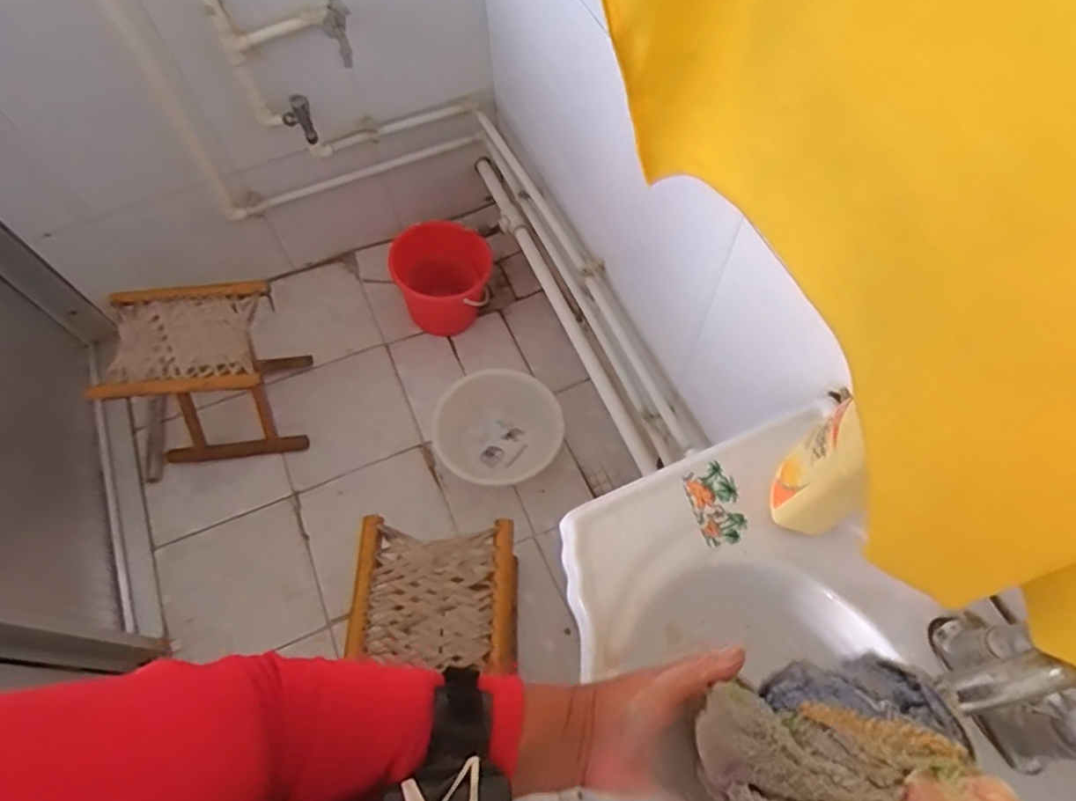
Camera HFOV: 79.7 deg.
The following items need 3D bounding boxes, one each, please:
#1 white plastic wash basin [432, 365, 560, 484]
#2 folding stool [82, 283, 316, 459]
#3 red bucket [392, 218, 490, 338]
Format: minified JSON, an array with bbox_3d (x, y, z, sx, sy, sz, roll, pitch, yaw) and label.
[{"bbox_3d":[-0.085,0.065,1.488,0.276,0.096,0.269,-1,63,1],"label":"white plastic wash basin"},{"bbox_3d":[-0.687,-0.045,1.377,0.305,0.331,0.268,-5,63,-1],"label":"folding stool"},{"bbox_3d":[-0.240,-0.294,1.607,0.250,0.211,0.197,2,64,3],"label":"red bucket"}]

